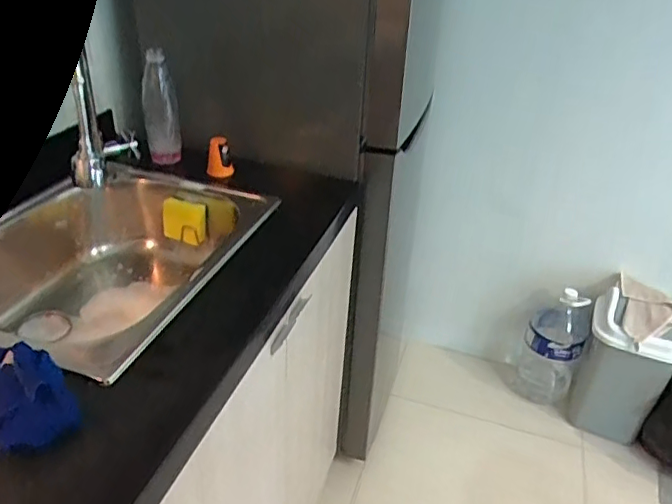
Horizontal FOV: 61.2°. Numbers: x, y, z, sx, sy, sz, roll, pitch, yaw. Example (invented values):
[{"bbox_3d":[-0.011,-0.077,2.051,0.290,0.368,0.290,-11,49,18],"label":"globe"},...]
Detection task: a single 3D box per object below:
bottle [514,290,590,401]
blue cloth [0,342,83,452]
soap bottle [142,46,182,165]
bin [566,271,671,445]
[{"bbox_3d":[0.645,0.273,1.691,0.159,0.352,0.164,17,34,20],"label":"bottle"},{"bbox_3d":[-0.307,0.139,0.552,0.087,0.046,0.109,-23,41,-36],"label":"blue cloth"},{"bbox_3d":[-0.320,-0.264,1.037,0.060,0.201,0.034,-6,33,-15],"label":"soap bottle"},{"bbox_3d":[0.802,0.301,1.577,0.226,0.414,0.209,18,35,22],"label":"bin"}]

